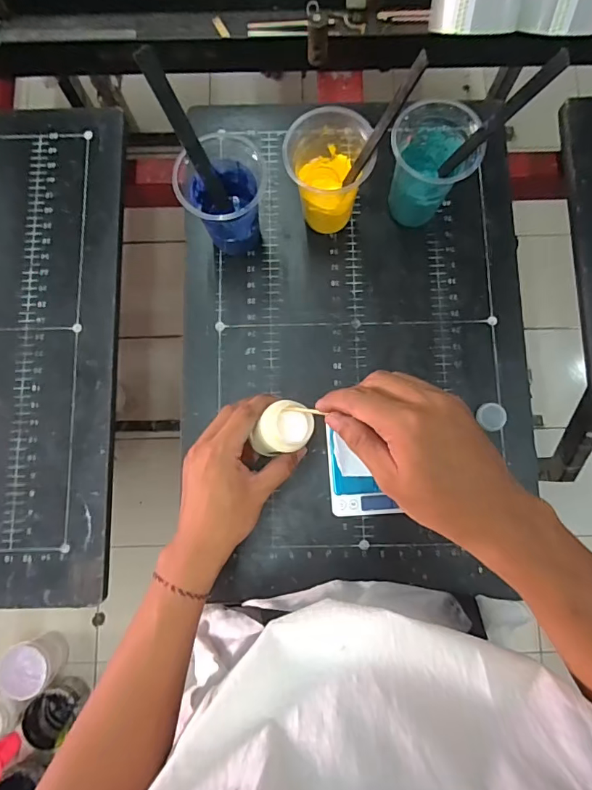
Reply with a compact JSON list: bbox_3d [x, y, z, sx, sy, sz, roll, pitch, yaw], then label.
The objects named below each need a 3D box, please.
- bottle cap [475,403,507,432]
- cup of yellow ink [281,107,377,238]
[{"bbox_3d":[0.221,0.024,0.525,0.032,0.008,0.029,27,82,4],"label":"bottle cap"},{"bbox_3d":[0.036,-0.252,0.513,0.093,0.116,0.110,-42,84,-5],"label":"cup of yellow ink"}]

